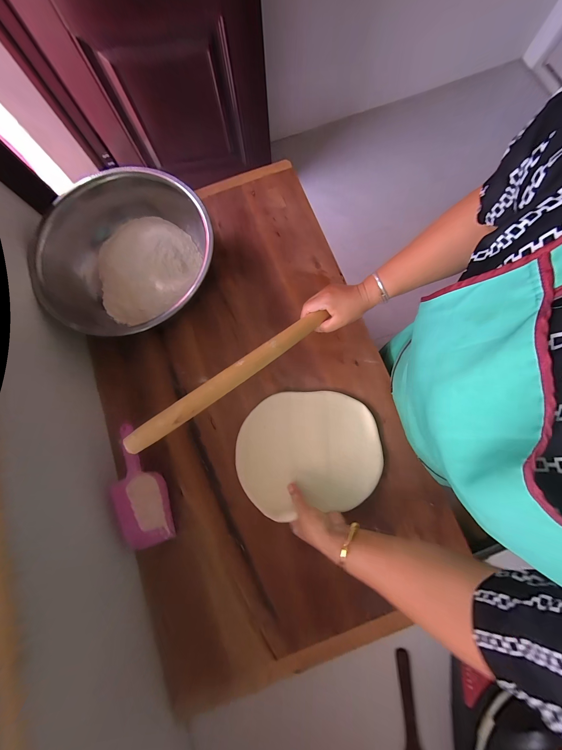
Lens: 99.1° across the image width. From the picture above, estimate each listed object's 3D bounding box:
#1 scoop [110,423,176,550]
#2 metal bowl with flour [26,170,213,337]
[{"bbox_3d":[-0.275,0.214,0.459,0.089,0.049,0.223,-22,80,-4],"label":"scoop"},{"bbox_3d":[-0.292,-0.238,0.499,0.309,0.119,0.322,0,79,0],"label":"metal bowl with flour"}]

